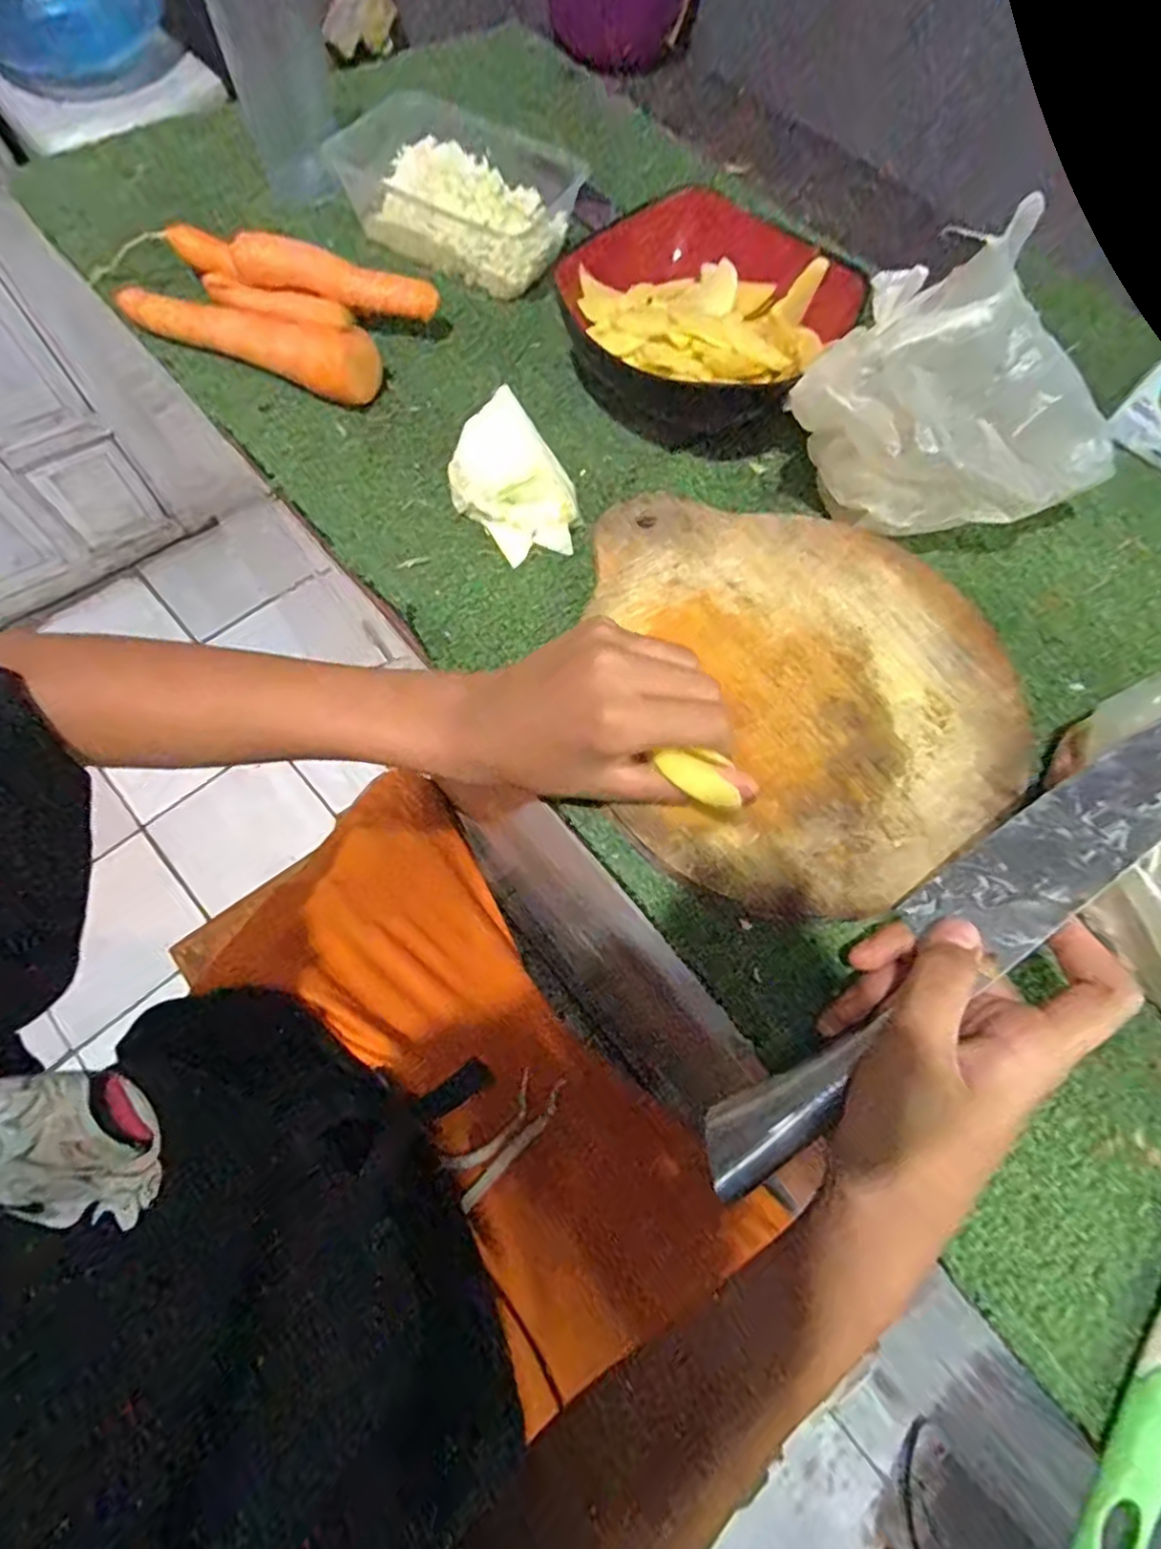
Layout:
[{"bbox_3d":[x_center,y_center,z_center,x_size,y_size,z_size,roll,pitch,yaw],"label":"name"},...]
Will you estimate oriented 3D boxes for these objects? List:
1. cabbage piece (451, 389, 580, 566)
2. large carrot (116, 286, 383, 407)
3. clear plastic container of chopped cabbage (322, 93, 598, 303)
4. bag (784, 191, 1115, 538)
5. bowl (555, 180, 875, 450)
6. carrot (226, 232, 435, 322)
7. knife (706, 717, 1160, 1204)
[{"bbox_3d":[-0.037,-0.171,0.388,0.053,0.050,0.079,-38,75,-16],"label":"cabbage piece"},{"bbox_3d":[-0.220,-0.288,0.436,0.177,0.037,0.034,18,69,5],"label":"large carrot"},{"bbox_3d":[-0.085,-0.435,0.496,0.129,0.051,0.153,-40,75,-16],"label":"clear plastic container of chopped cabbage"},{"bbox_3d":[0.199,-0.183,0.336,0.176,0.129,0.055,2,69,-2],"label":"bag"},{"bbox_3d":[0.078,-0.300,0.439,0.162,0.072,0.138,35,71,11],"label":"bowl"},{"bbox_3d":[-0.161,-0.331,0.442,0.129,0.028,0.023,9,68,1],"label":"carrot"},{"bbox_3d":[0.163,0.060,0.273,0.306,0.019,0.040,-46,76,7],"label":"knife"}]

